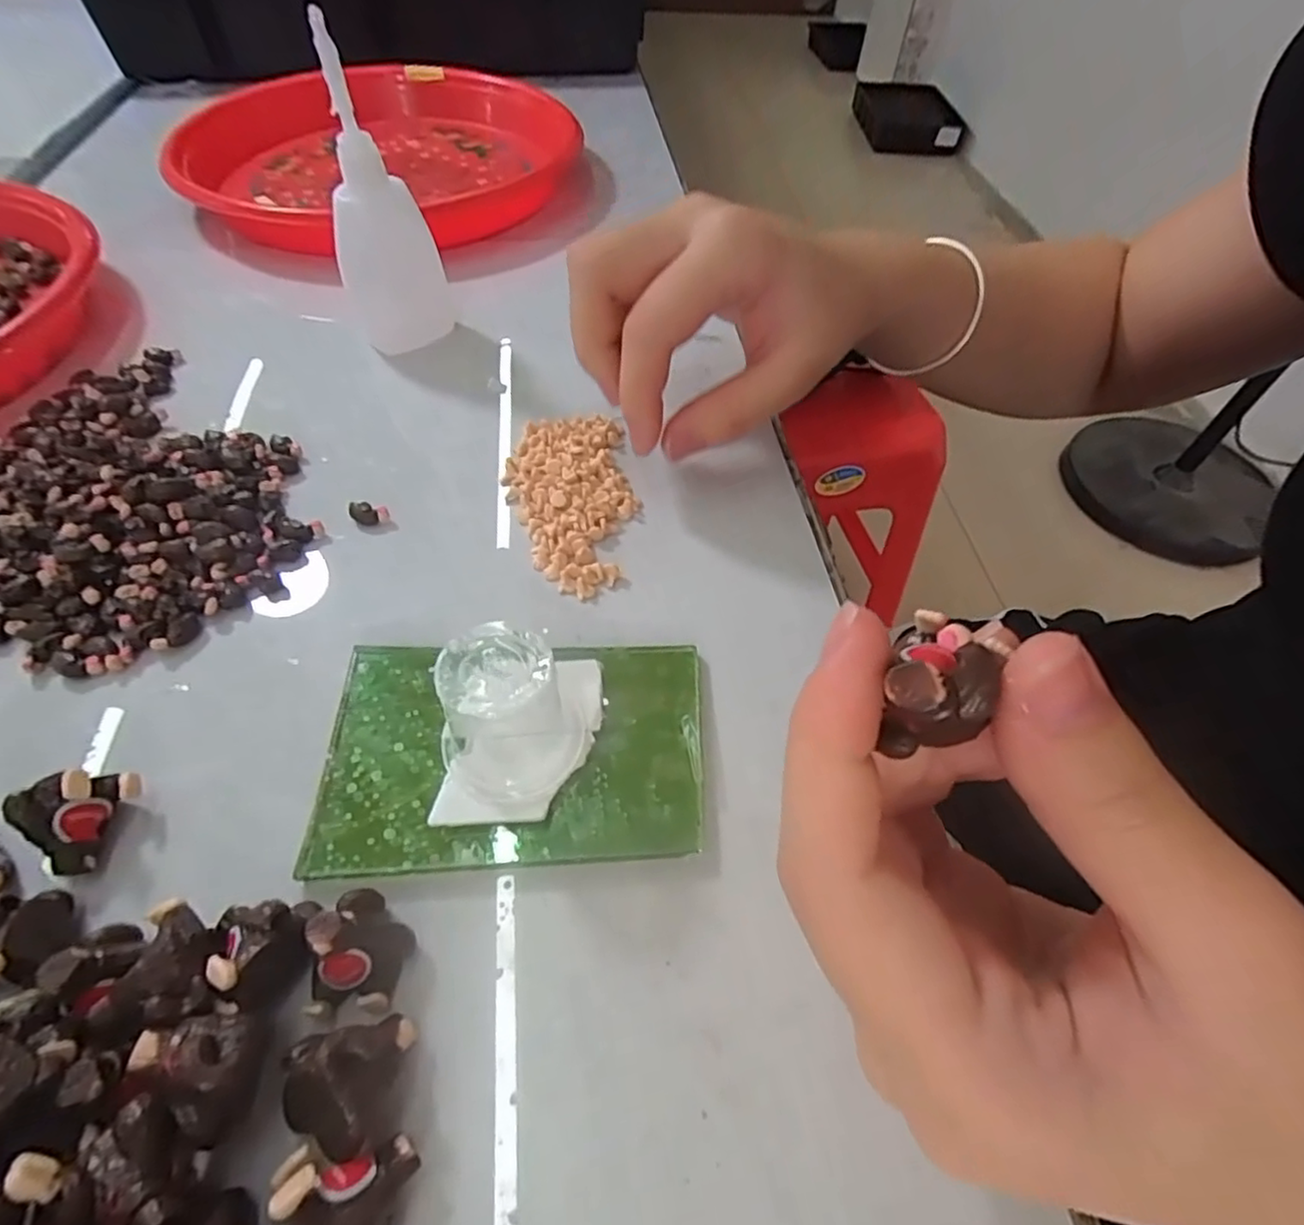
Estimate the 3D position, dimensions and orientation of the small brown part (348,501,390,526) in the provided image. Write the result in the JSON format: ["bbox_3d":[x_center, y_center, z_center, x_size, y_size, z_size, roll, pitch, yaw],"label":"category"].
[{"bbox_3d":[-0.103,-0.035,0.237,0.014,0.007,0.007,2,52,-2],"label":"small brown part"}]

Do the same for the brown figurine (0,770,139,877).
[{"bbox_3d":[-0.144,0.050,0.162,0.017,0.020,0.025,14,53,7],"label":"brown figurine"}]

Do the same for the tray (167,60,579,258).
[{"bbox_3d":[-0.166,-0.289,0.411,0.227,0.032,0.233,-4,53,-7],"label":"tray"}]

